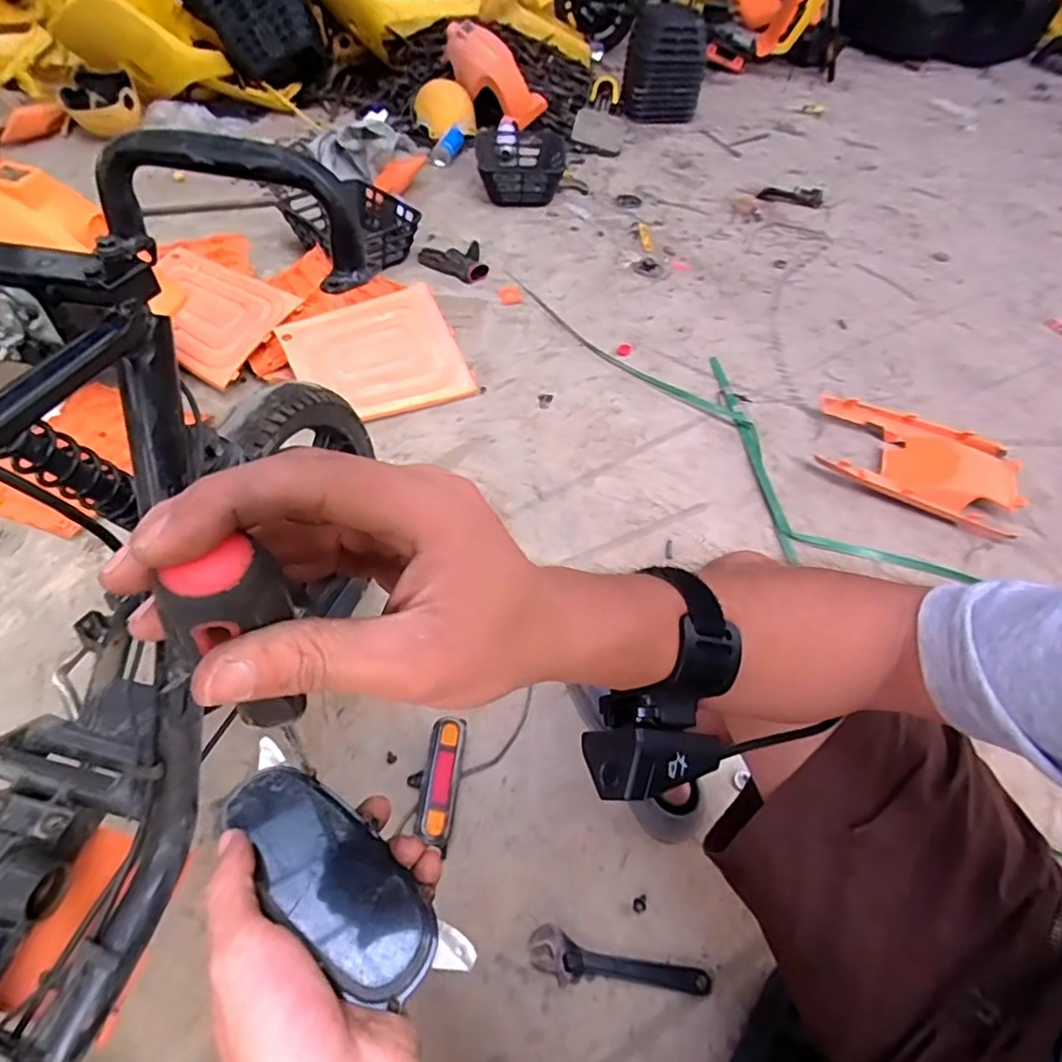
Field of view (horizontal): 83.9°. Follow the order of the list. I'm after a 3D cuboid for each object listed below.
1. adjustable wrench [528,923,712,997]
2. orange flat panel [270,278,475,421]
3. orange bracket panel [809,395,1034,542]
[{"bbox_3d":[0.094,0.475,0.638,0.195,0.014,0.046,14,52,6],"label":"adjustable wrench"},{"bbox_3d":[-0.303,-0.354,1.209,0.330,0.021,0.259,-26,88,-19],"label":"orange flat panel"},{"bbox_3d":[0.758,-0.146,1.176,0.378,0.046,0.280,25,54,15],"label":"orange bracket panel"}]

